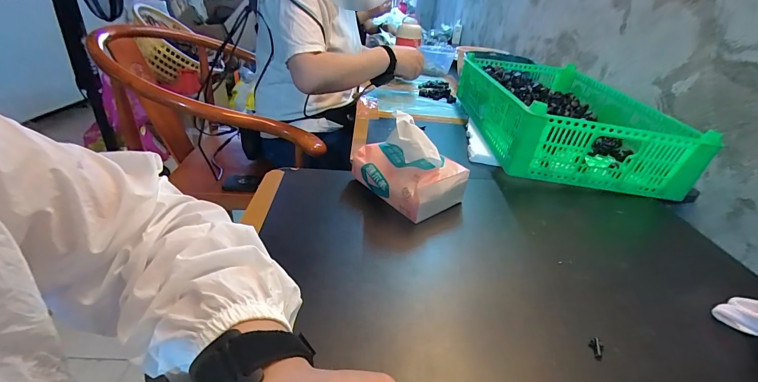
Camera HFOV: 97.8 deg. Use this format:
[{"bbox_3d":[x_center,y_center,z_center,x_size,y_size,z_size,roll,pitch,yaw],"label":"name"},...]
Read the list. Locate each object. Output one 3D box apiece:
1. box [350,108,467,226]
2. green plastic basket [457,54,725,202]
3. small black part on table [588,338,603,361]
[{"bbox_3d":[0.037,-0.039,0.445,0.140,0.102,0.089,30,39,35],"label":"box"},{"bbox_3d":[0.355,-0.161,0.688,0.287,0.117,0.471,4,31,-2],"label":"green plastic basket"},{"bbox_3d":[0.183,0.132,0.278,0.010,0.004,0.020,12,45,11],"label":"small black part on table"}]

